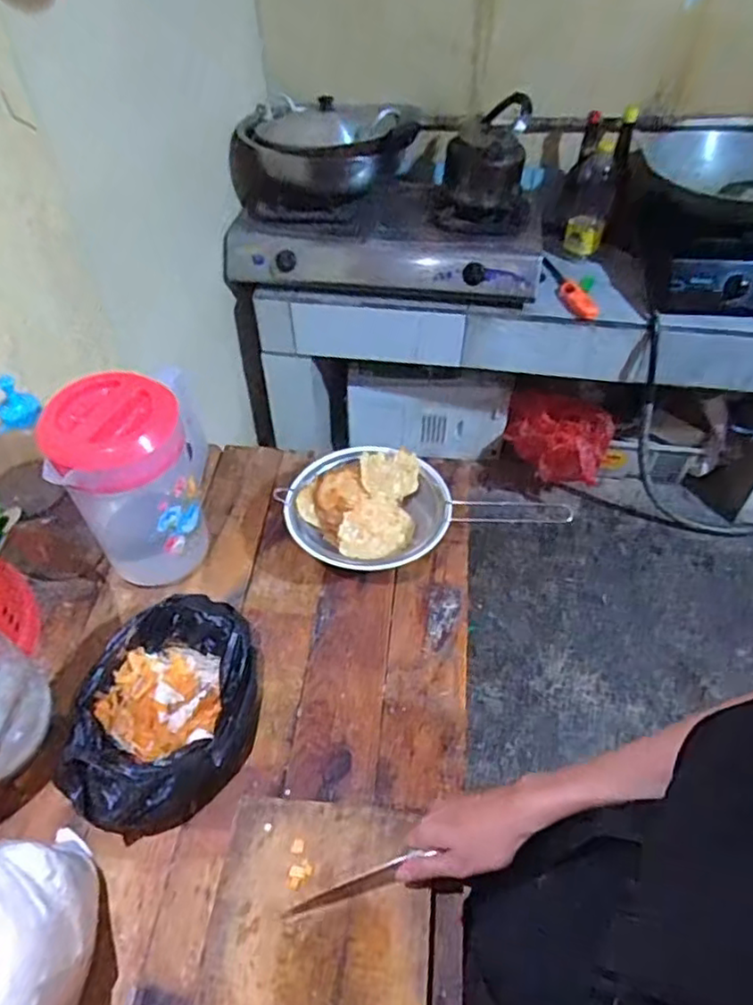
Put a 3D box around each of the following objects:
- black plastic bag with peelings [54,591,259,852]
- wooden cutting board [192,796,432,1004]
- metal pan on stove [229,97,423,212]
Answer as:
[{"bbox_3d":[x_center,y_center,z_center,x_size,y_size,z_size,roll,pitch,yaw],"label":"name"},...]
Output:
[{"bbox_3d":[-0.206,0.197,0.619,0.166,0.074,0.208,-6,50,-5],"label":"black plastic bag with peelings"},{"bbox_3d":[-0.052,0.385,0.478,0.176,0.017,0.297,5,50,5],"label":"wooden cutting board"},{"bbox_3d":[-0.136,-0.892,1.588,0.432,0.152,0.434,2,49,3],"label":"metal pan on stove"}]

